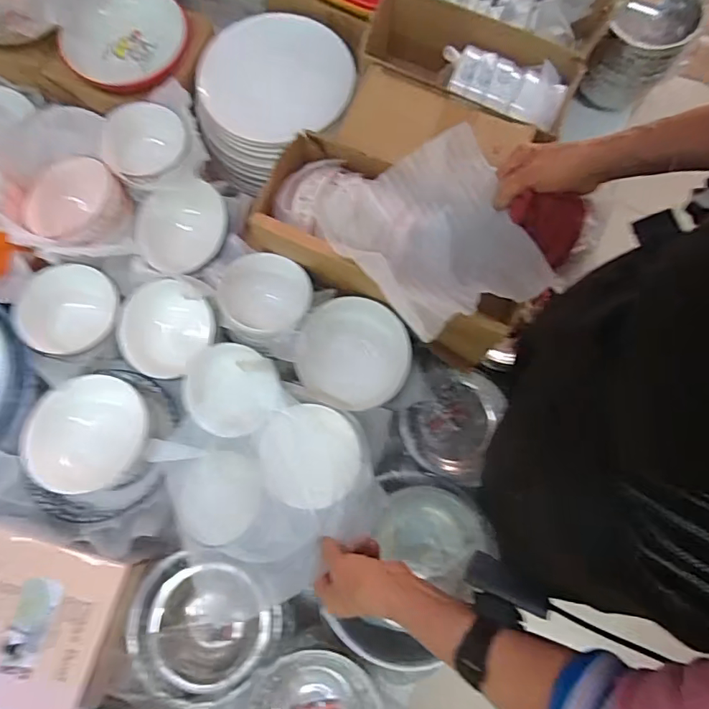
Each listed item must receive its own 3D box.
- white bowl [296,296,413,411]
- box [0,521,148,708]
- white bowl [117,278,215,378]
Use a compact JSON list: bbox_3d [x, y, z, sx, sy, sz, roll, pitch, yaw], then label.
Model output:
[{"bbox_3d":[0.001,-0.002,0.659,0.146,0.058,0.147,0,75,-2],"label":"white bowl"},{"bbox_3d":[-0.392,0.286,0.547,0.252,0.038,0.168,17,75,2],"label":"box"},{"bbox_3d":[-0.246,-0.030,0.639,0.107,0.070,0.119,23,76,4],"label":"white bowl"}]

